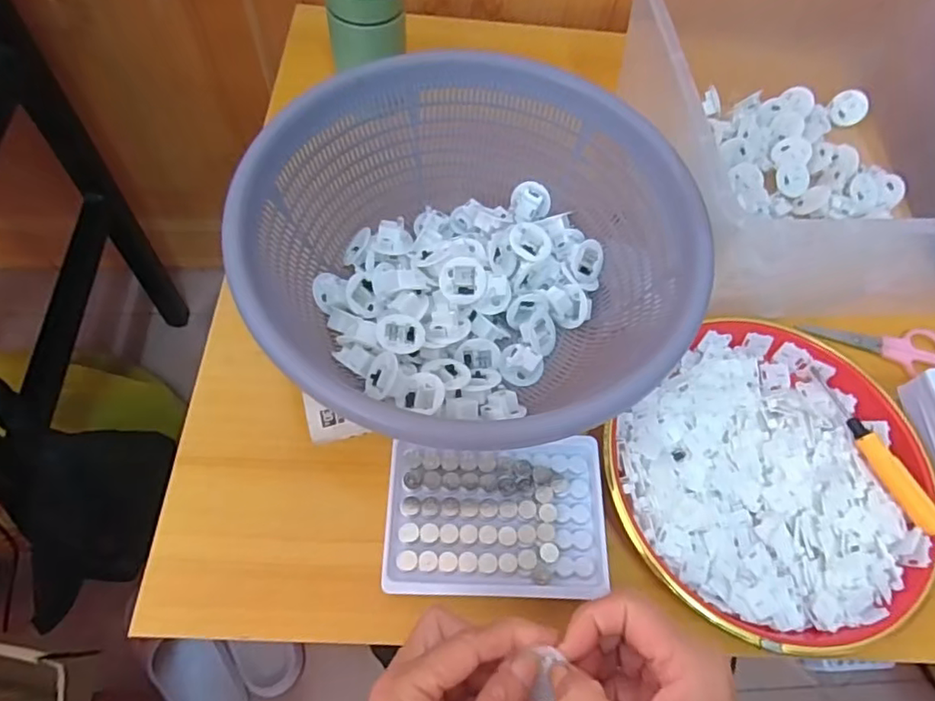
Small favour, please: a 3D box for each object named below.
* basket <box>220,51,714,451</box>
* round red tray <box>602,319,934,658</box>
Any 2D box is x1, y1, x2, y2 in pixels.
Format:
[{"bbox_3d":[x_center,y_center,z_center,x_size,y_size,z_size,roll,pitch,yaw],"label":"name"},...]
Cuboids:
[{"bbox_3d":[0.001,-0.062,0.404,0.276,0.107,0.275,2,64,-3],"label":"basket"},{"bbox_3d":[0.208,0.087,0.396,0.209,0.027,0.197,2,64,-3],"label":"round red tray"}]

